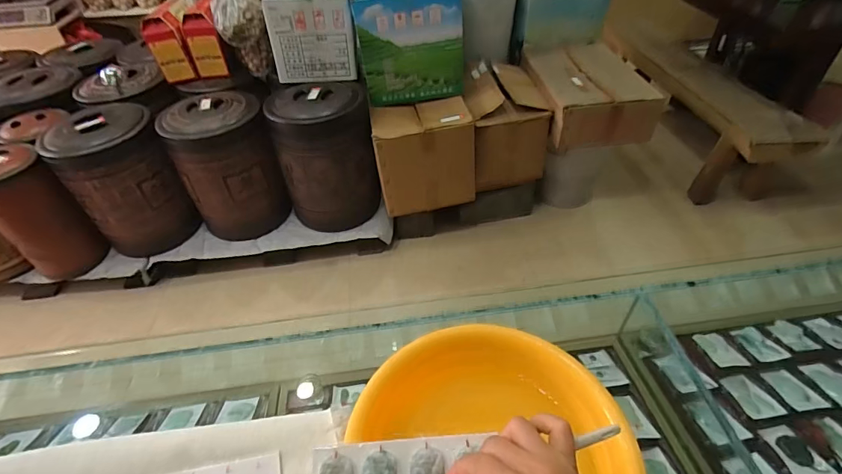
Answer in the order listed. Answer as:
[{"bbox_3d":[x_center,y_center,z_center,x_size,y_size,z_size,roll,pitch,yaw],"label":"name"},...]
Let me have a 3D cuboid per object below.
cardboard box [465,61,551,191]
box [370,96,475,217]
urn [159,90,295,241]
[{"bbox_3d":[0.353,-0.495,1.883,0.326,0.366,0.447,-3,44,-1],"label":"cardboard box"},{"bbox_3d":[0.010,-0.334,1.791,0.394,0.412,0.258,-8,45,-6],"label":"box"},{"bbox_3d":[-0.818,-0.299,1.798,0.354,0.546,0.374,-29,50,-24],"label":"urn"}]

